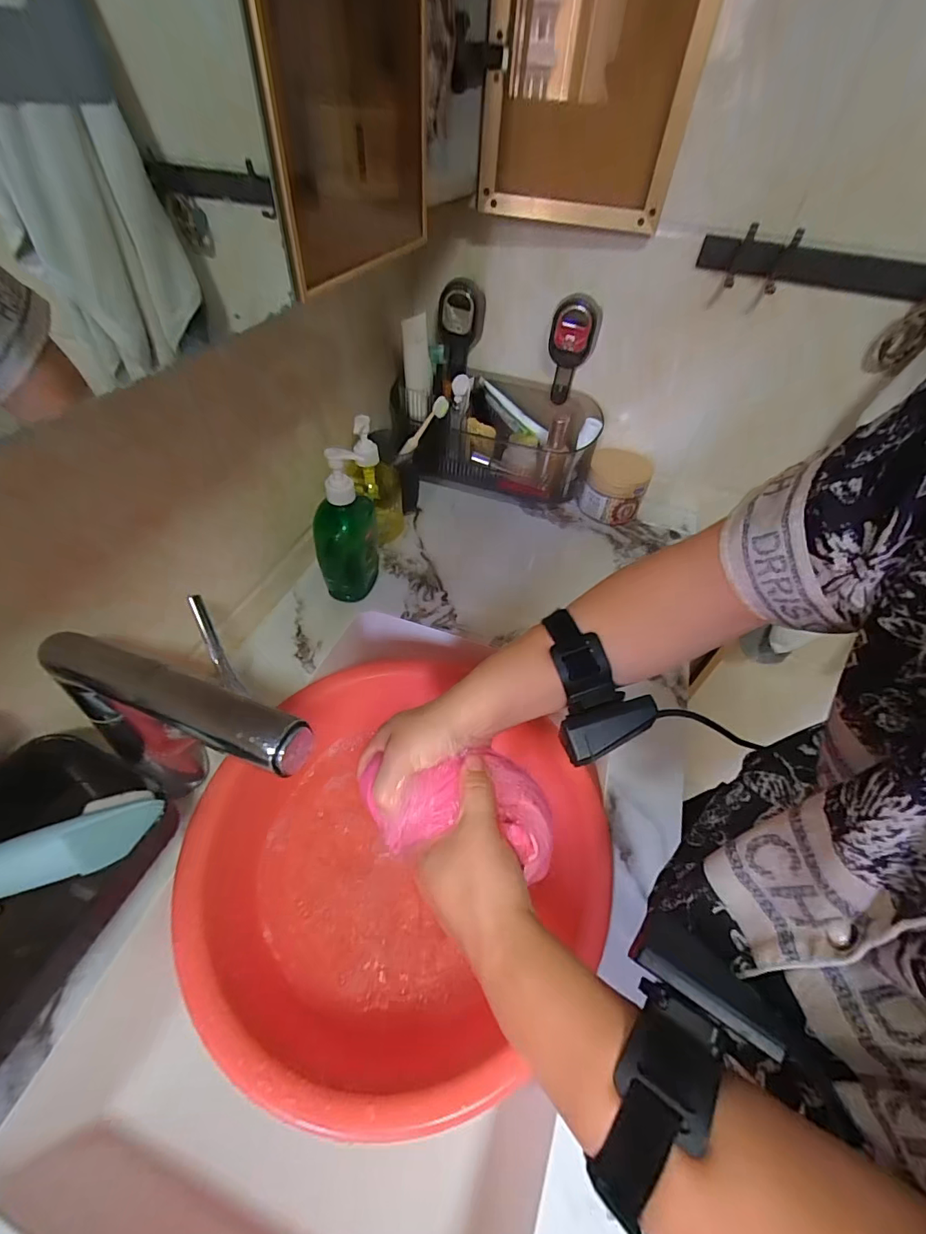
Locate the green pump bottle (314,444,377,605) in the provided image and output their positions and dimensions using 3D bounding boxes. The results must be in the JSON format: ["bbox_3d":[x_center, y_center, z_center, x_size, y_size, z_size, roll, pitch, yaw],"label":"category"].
[{"bbox_3d":[-0.137,-0.100,0.549,0.072,0.190,0.052,-12,50,-13],"label":"green pump bottle"}]

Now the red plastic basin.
[{"bbox_3d":[-0.069,0.215,0.444,0.333,0.101,0.346,2,48,-3],"label":"red plastic basin"}]

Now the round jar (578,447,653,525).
[{"bbox_3d":[0.236,-0.200,0.735,0.089,0.084,0.087,2,48,-3],"label":"round jar"}]

